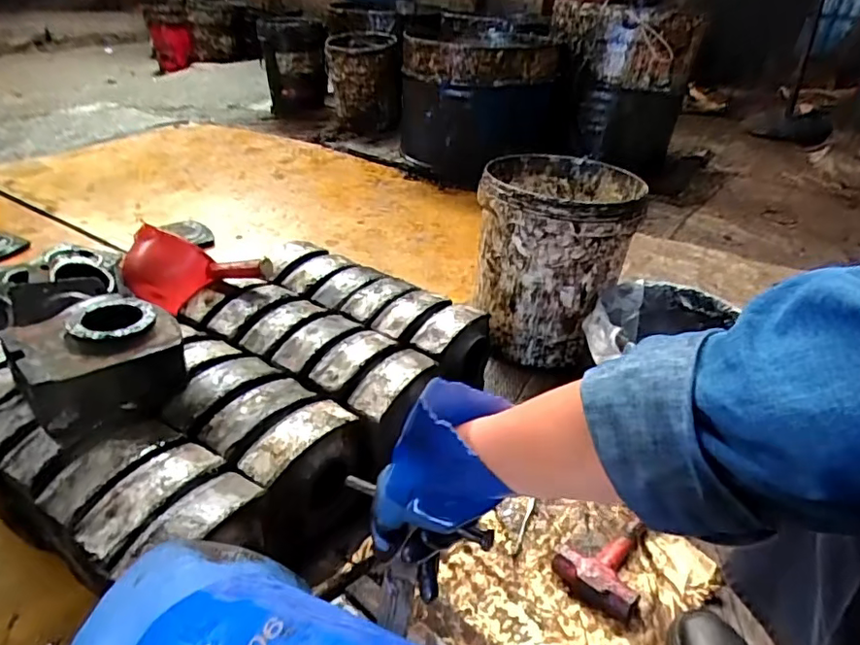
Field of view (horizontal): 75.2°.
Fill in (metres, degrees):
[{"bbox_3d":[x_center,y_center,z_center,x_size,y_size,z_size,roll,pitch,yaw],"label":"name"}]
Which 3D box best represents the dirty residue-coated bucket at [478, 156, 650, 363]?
[{"bbox_3d":[0.241,-0.134,1.131,0.287,0.330,0.279,12,37,10],"label":"dirty residue-coated bucket"}]

